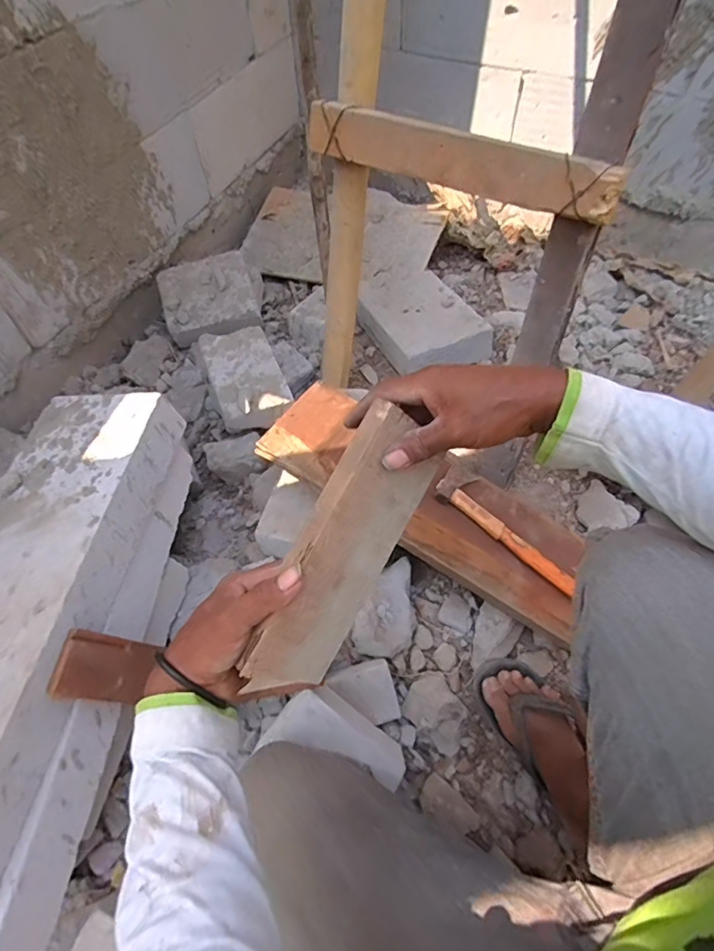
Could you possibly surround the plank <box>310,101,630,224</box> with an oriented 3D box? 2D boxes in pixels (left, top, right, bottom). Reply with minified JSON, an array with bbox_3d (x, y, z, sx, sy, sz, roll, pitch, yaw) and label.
[{"bbox_3d":[0.118,-0.411,0.648,0.427,0.066,0.034,30,62,19],"label":"plank"}]

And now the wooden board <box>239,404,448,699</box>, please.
[{"bbox_3d":[-0.008,0.063,0.405,0.017,0.100,0.232,27,91,42],"label":"wooden board"}]

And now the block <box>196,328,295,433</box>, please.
[{"bbox_3d":[-0.210,-0.186,0.953,0.130,0.060,0.220,-20,59,-12],"label":"block"}]

